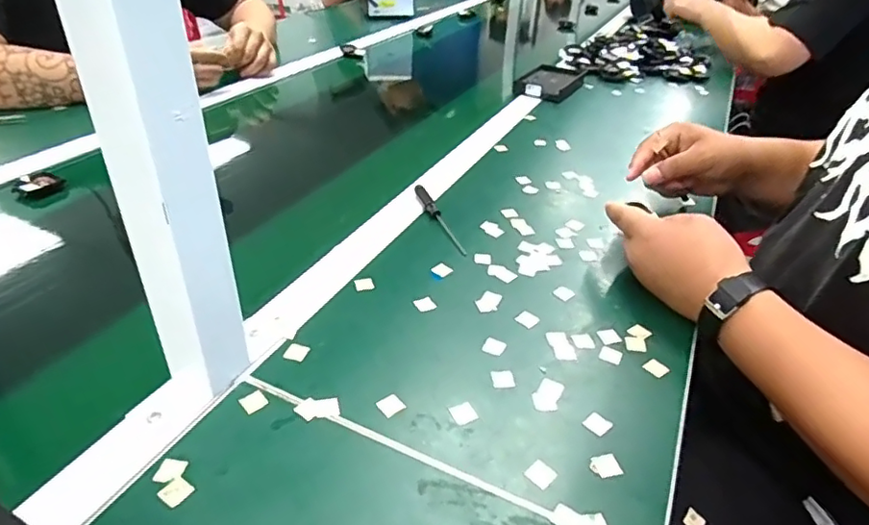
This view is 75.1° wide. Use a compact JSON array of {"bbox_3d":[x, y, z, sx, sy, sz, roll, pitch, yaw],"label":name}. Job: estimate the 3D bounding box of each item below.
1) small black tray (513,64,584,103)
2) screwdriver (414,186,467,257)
[{"bbox_3d":[0.211,-0.330,1.038,0.095,0.020,0.160,19,38,22],"label":"small black tray"},{"bbox_3d":[0.006,-0.048,0.615,0.012,0.017,0.126,-12,37,-20],"label":"screwdriver"}]

